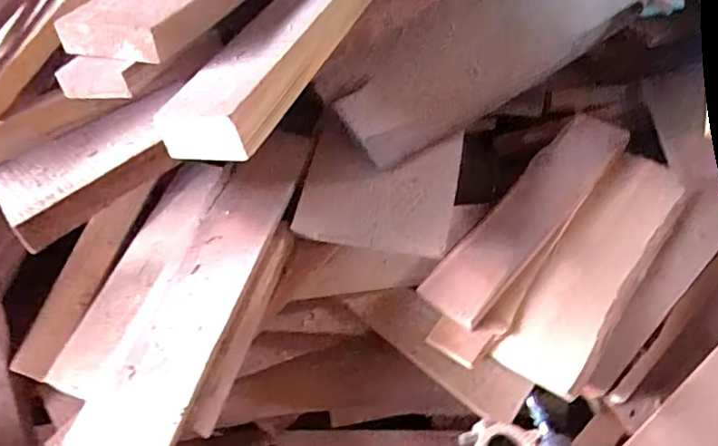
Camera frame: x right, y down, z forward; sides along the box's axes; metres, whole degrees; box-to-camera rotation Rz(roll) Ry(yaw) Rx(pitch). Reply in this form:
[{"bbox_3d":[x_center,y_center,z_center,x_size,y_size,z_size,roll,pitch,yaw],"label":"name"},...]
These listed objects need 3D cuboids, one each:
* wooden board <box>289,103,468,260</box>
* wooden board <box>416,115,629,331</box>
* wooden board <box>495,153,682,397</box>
[{"bbox_3d":[0.039,-0.067,1.063,0.282,0.032,0.256,7,76,-1],"label":"wooden board"},{"bbox_3d":[0.360,-0.033,1.181,0.135,0.027,0.599,36,64,20],"label":"wooden board"},{"bbox_3d":[0.470,0.072,1.133,0.151,0.025,0.563,30,66,23],"label":"wooden board"}]

